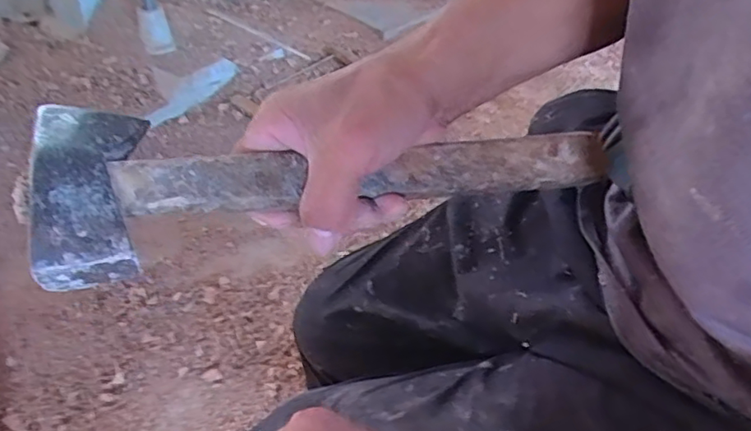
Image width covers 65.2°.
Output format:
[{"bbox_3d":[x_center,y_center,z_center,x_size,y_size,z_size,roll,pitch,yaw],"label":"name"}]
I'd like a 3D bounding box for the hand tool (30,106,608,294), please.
[{"bbox_3d":[-0.006,-0.021,0.321,0.316,0.033,0.088,-5,42,-20],"label":"hand tool"}]

